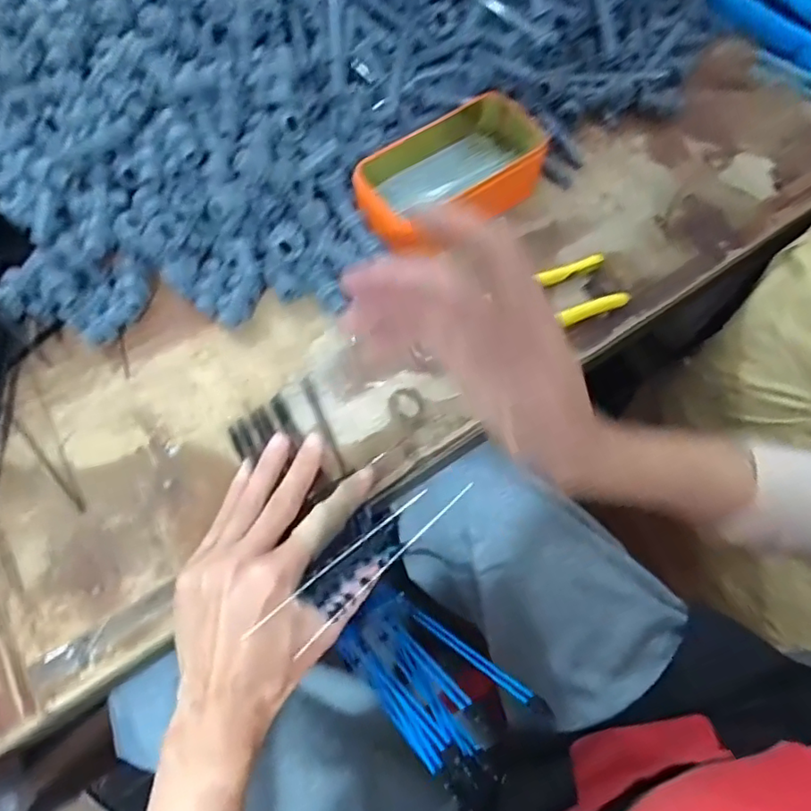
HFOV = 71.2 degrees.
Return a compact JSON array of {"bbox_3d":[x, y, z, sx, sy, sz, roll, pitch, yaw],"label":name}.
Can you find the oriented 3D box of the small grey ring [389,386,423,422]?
[{"bbox_3d":[0.001,-0.001,0.400,0.024,0.006,0.027,-31,72,-12],"label":"small grey ring"}]

